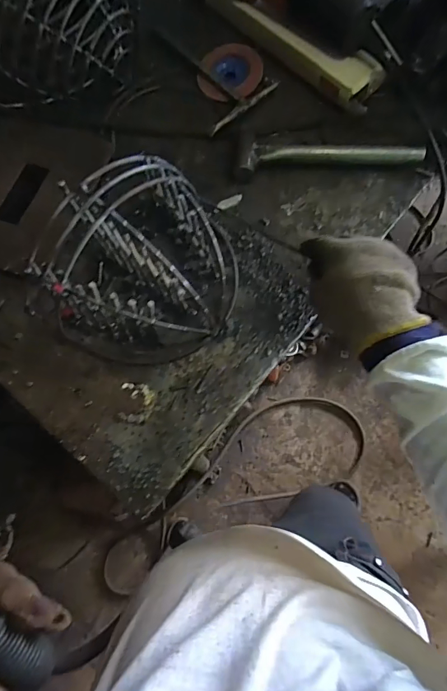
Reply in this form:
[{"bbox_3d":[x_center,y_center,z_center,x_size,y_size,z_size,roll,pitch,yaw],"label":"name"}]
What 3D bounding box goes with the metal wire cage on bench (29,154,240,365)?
[{"bbox_3d":[-0.078,-0.095,0.452,0.183,0.125,0.216,17,74,6],"label":"metal wire cage on bench"}]

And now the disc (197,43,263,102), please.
[{"bbox_3d":[0.011,-0.400,0.603,0.090,0.016,0.092,0,73,1],"label":"disc"}]

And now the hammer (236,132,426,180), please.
[{"bbox_3d":[0.135,-0.252,0.539,0.234,0.027,0.057,2,73,2],"label":"hammer"}]

